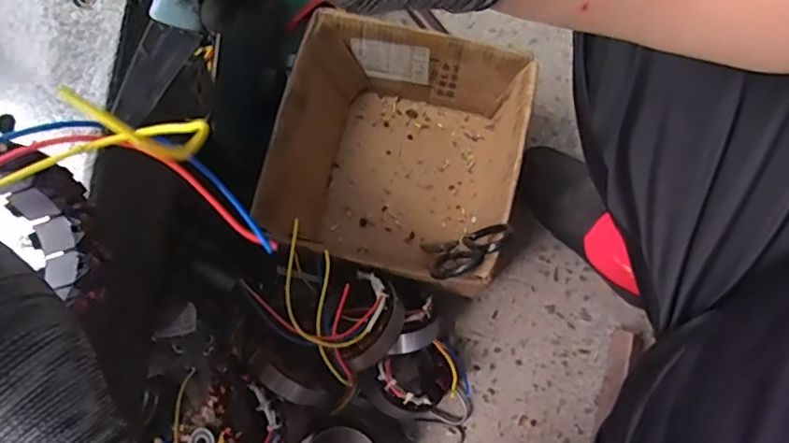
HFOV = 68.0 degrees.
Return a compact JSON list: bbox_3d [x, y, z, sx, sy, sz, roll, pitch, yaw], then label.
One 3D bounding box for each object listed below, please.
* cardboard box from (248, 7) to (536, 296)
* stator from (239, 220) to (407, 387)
[{"bbox_3d":[0.007,-0.079,0.768,0.287,0.152,0.278,15,77,4],"label":"cardboard box"},{"bbox_3d":[-0.059,0.090,0.614,0.133,0.151,0.107,39,79,9],"label":"stator"}]

